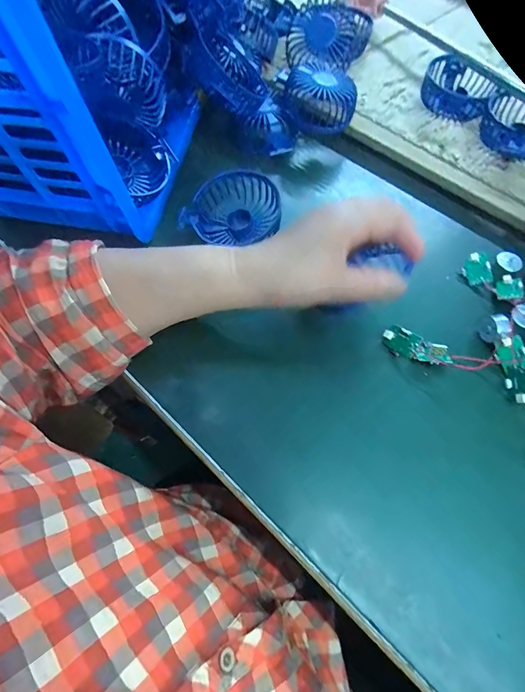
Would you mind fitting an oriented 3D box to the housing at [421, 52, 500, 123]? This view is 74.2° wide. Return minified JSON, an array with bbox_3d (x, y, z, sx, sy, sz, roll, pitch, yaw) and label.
[{"bbox_3d":[0.244,-0.324,0.434,0.081,0.031,0.093,24,65,11],"label":"housing"}]

